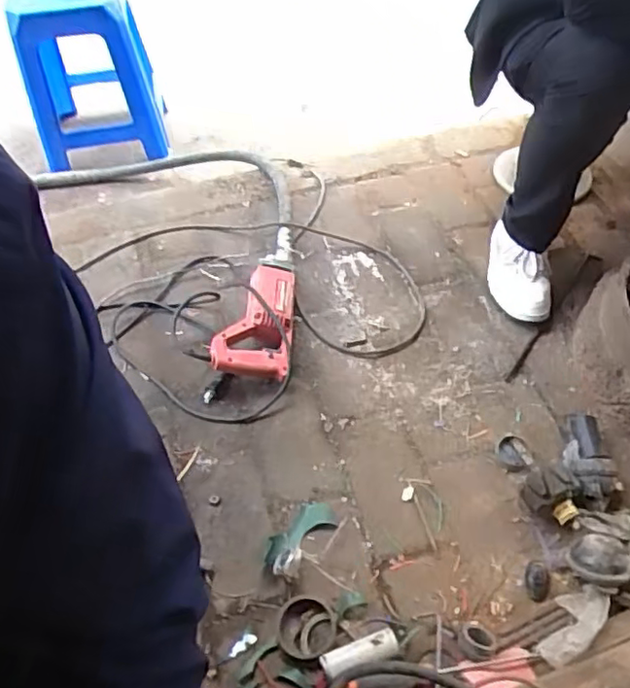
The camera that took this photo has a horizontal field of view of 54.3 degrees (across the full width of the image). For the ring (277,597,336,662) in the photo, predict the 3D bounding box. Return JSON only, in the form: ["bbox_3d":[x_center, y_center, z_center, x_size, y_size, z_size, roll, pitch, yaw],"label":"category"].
[{"bbox_3d":[-0.011,0.380,0.821,0.079,0.015,0.080,0,52,0],"label":"ring"}]

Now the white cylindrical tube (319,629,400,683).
[{"bbox_3d":[0.058,0.403,0.794,0.100,0.031,0.032,-15,54,-12],"label":"white cylindrical tube"}]

